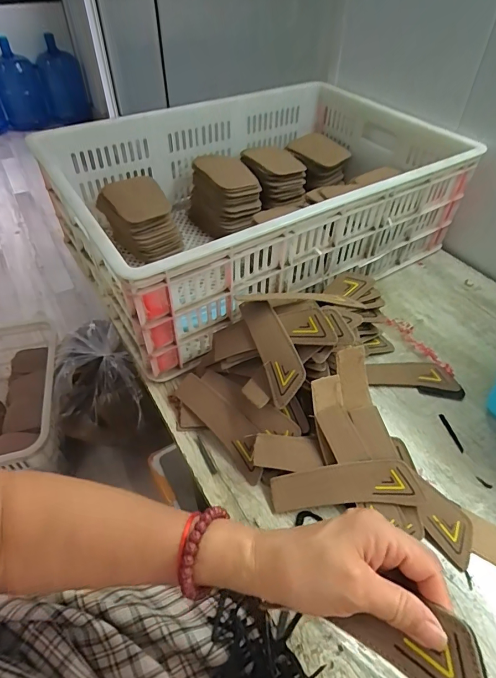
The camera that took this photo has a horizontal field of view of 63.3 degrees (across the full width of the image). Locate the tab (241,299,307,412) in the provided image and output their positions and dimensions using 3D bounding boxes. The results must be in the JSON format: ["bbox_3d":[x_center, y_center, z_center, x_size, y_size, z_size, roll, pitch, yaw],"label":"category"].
[{"bbox_3d":[0.027,0.006,0.460,0.047,0.009,0.138,-36,57,25],"label":"tab"}]

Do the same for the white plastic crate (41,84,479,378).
[{"bbox_3d":[0.017,-0.261,0.709,0.619,0.183,0.476,-24,50,-22],"label":"white plastic crate"}]

